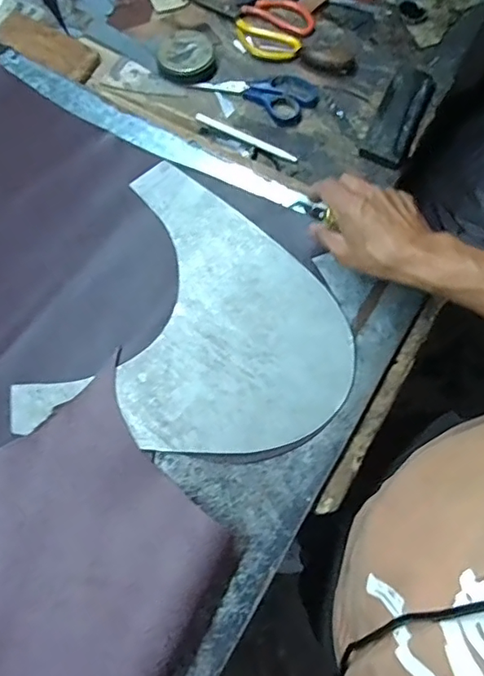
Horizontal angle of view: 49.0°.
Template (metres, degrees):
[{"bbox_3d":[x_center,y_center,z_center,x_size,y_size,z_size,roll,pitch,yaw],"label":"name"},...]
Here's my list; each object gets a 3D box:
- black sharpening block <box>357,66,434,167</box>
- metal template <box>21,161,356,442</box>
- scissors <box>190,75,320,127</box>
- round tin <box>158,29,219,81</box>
[{"bbox_3d":[0.201,-0.283,0.677,0.053,0.022,0.147,24,71,6],"label":"black sharpening block"},{"bbox_3d":[-0.034,-0.009,0.569,0.299,0.009,0.316,22,74,9],"label":"metal template"},{"bbox_3d":[0.020,-0.327,0.697,0.157,0.009,0.073,20,71,5],"label":"scissors"},{"bbox_3d":[-0.073,-0.375,0.705,0.076,0.022,0.069,-3,70,-3],"label":"round tin"}]

